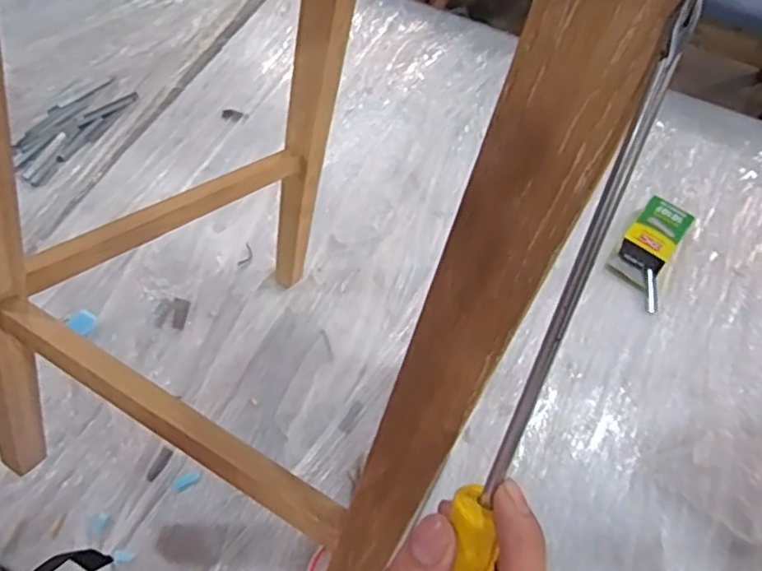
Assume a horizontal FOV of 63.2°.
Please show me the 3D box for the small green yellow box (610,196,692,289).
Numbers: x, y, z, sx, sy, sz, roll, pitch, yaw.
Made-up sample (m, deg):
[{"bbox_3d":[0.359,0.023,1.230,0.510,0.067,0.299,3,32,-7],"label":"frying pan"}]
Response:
[{"bbox_3d":[0.425,-0.070,0.977,0.070,0.033,0.155,36,65,16],"label":"small green yellow box"}]

